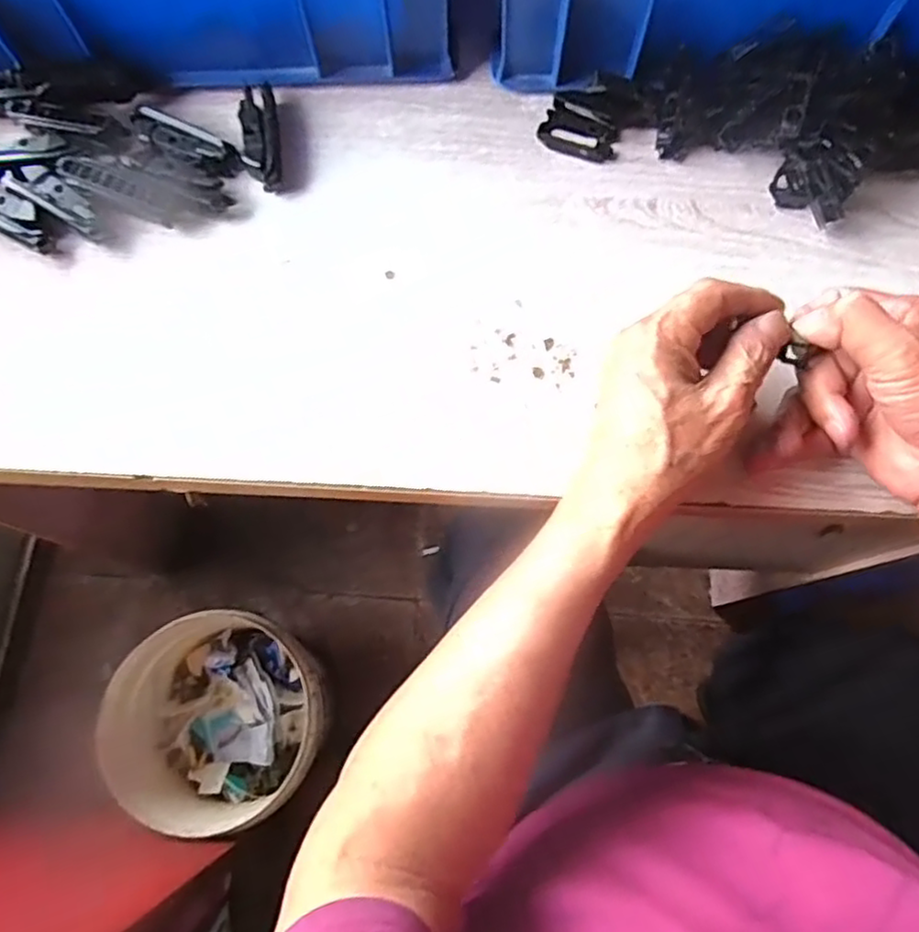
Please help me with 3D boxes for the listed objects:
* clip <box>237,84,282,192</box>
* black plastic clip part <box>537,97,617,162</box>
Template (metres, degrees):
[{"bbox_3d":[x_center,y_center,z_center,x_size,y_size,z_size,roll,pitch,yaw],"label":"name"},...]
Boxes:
[{"bbox_3d":[-0.130,-0.215,0.435,0.022,0.019,0.078,-8,73,-2],"label":"clip"},{"bbox_3d":[0.079,-0.218,0.440,0.051,0.010,0.032,24,75,7],"label":"black plastic clip part"}]

